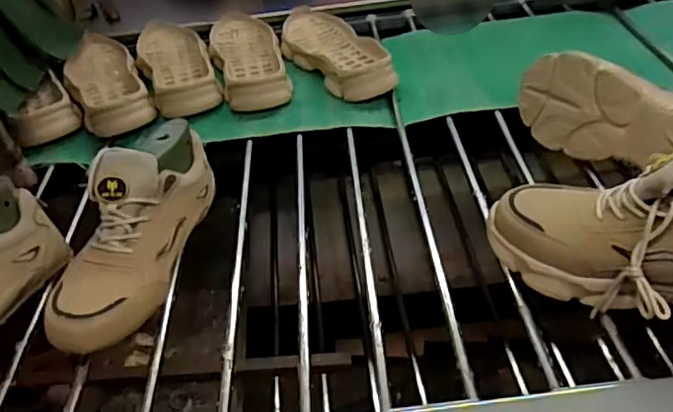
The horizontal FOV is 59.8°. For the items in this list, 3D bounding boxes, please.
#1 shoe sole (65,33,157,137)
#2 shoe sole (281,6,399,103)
[{"bbox_3d":[-0.381,-0.203,0.957,0.114,0.040,0.297,-20,43,-17],"label":"shoe sole"},{"bbox_3d":[-0.012,-0.253,0.952,0.111,0.043,0.296,-21,43,-18],"label":"shoe sole"}]

